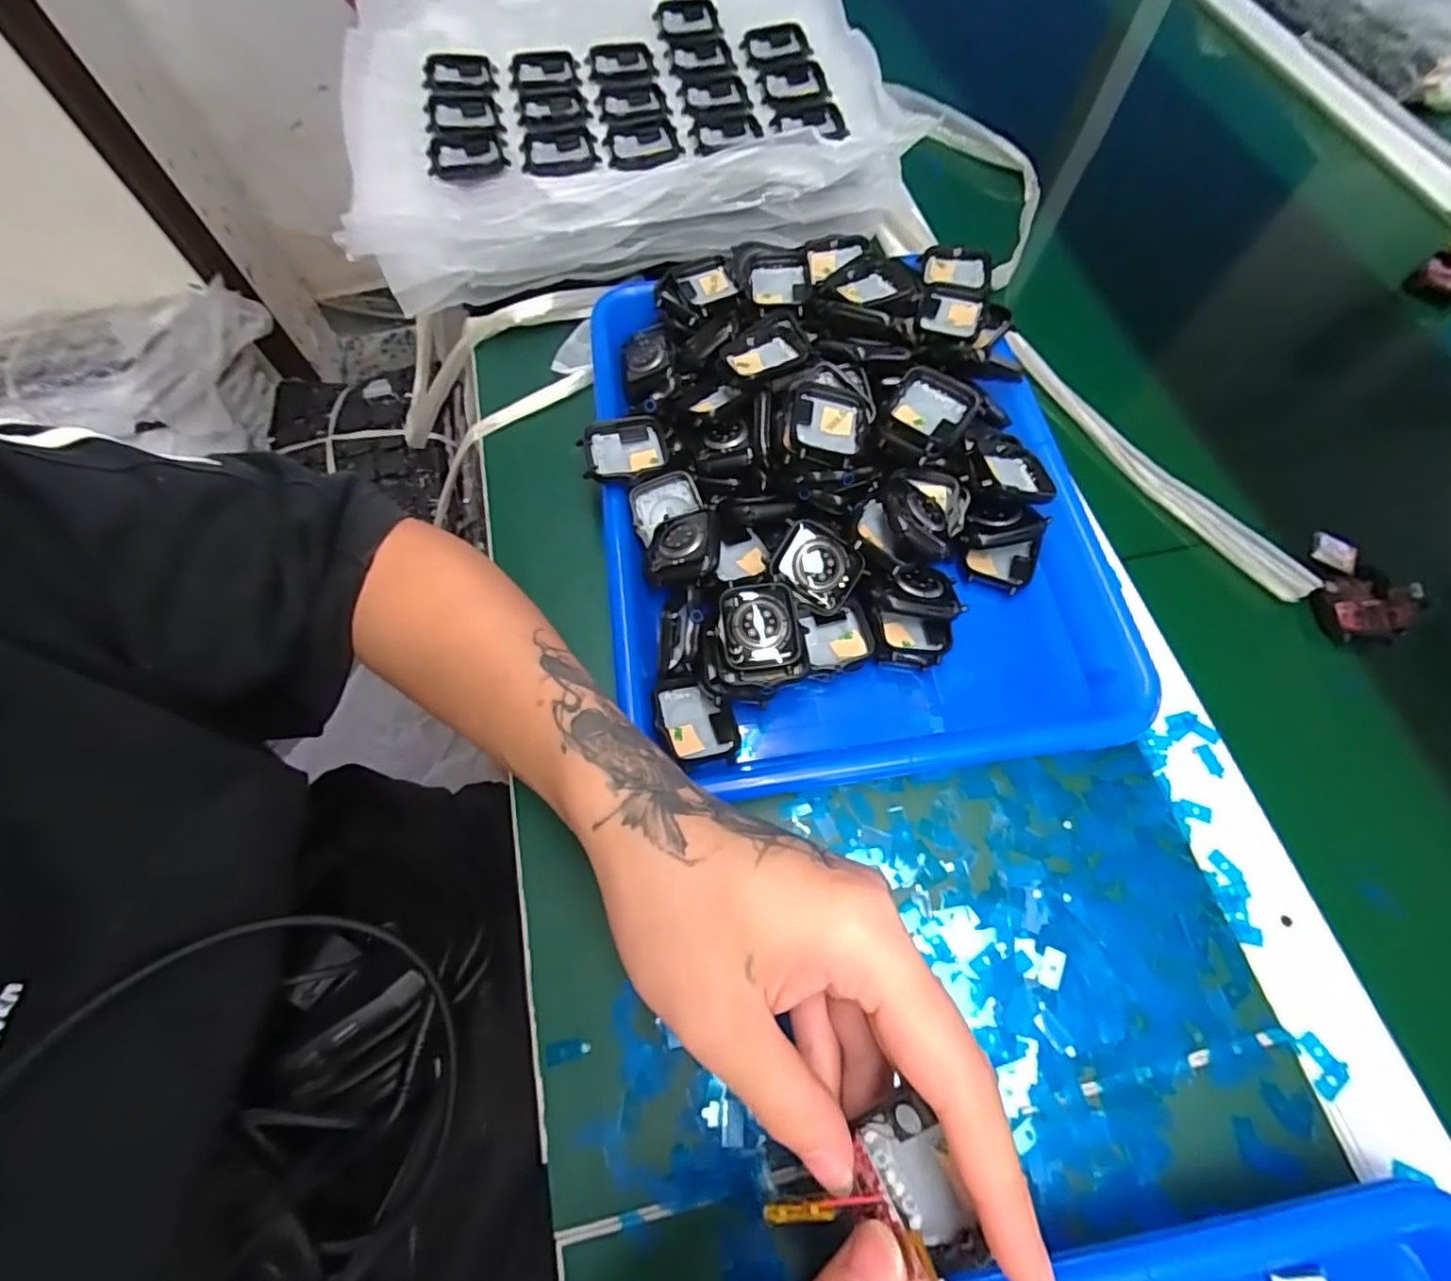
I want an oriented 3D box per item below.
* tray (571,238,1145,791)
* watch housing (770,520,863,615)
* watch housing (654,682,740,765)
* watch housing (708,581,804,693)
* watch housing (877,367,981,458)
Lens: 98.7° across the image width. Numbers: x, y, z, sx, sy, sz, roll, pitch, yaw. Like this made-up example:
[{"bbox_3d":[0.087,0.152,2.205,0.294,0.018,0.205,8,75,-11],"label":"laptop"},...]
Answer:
[{"bbox_3d":[0.056,-0.088,0.338,0.245,0.064,0.321,-9,65,-3],"label":"tray"},{"bbox_3d":[0.045,-0.036,0.306,0.040,0.008,0.038,28,91,-6],"label":"watch housing"},{"bbox_3d":[-0.014,0.040,0.304,0.036,0.011,0.039,-14,66,-6],"label":"watch housing"},{"bbox_3d":[0.015,-0.003,0.292,0.040,0.007,0.050,-8,77,1],"label":"watch housing"},{"bbox_3d":[0.104,-0.116,0.322,0.041,0.014,0.051,28,68,13],"label":"watch housing"}]

